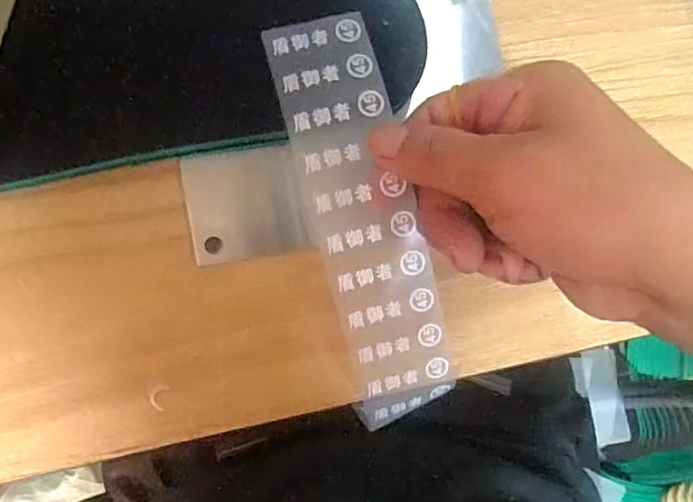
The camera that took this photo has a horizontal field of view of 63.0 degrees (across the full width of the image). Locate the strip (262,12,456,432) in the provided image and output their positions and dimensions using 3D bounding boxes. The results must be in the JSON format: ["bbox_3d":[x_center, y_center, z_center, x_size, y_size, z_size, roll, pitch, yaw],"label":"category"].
[{"bbox_3d":[0.009,-0.010,0.230,0.041,0.019,0.167,-16,98,-7],"label":"strip"}]

